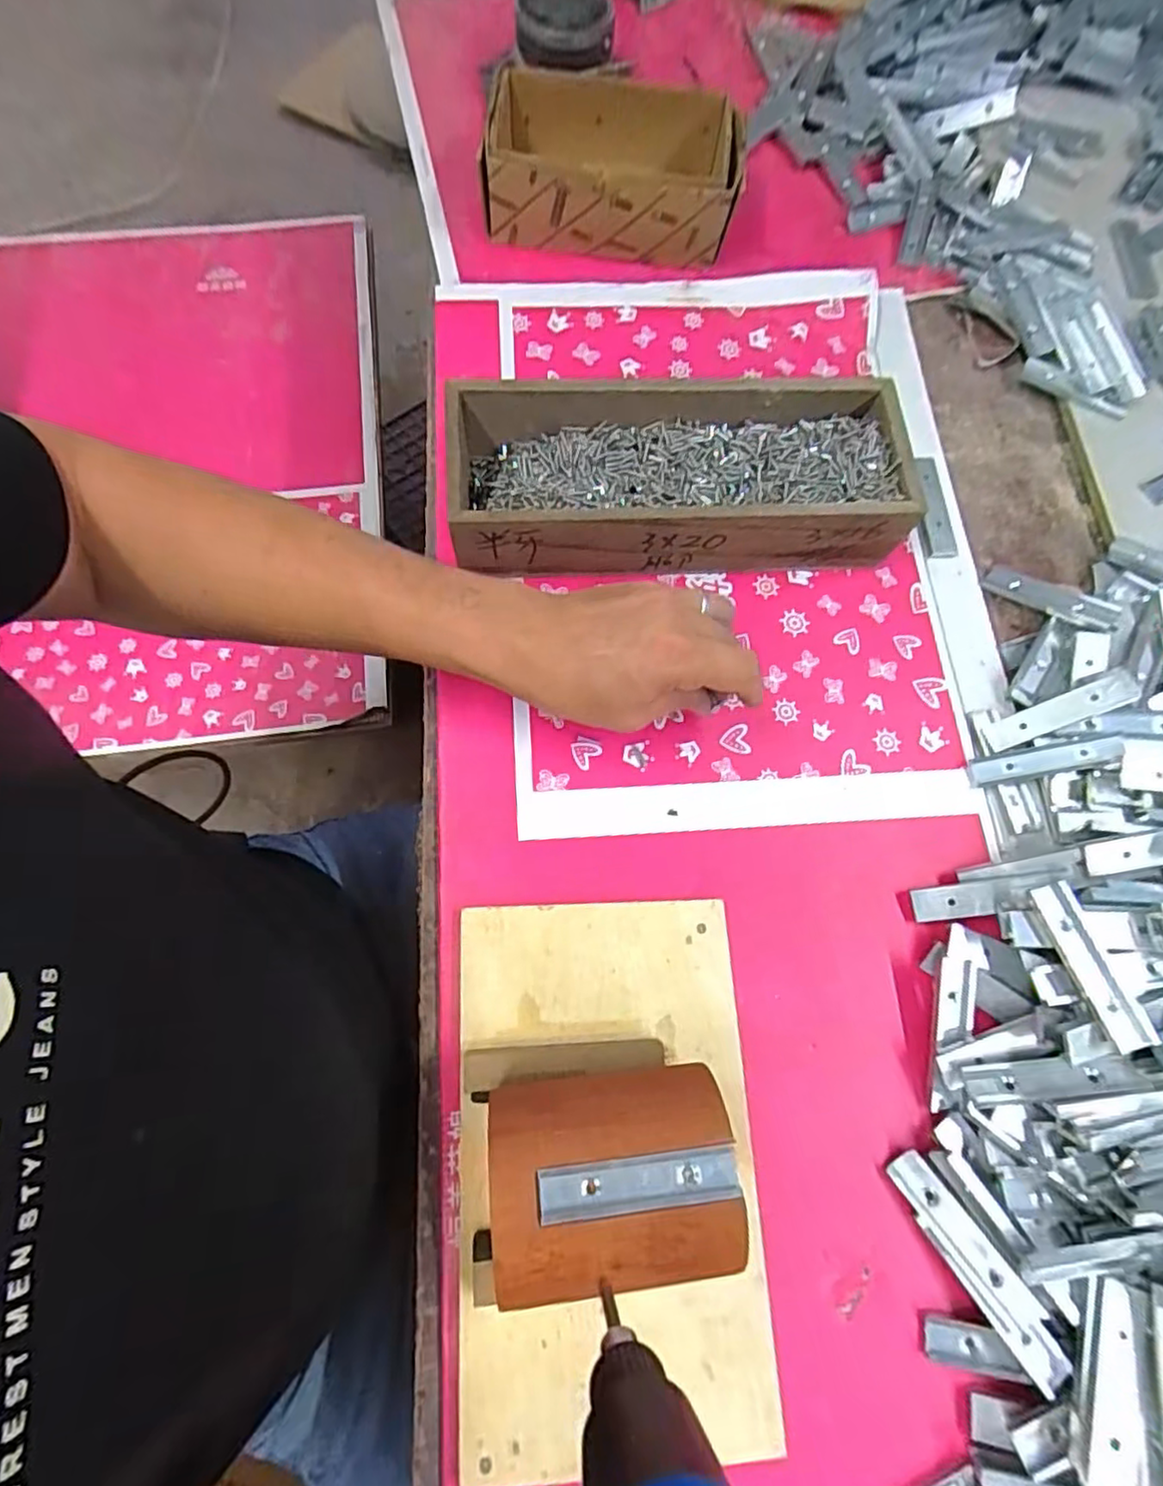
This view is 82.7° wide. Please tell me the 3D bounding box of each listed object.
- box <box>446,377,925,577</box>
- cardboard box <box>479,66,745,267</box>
[{"bbox_3d":[0.060,-0.166,0.421,0.279,0.064,0.107,-3,73,-3],"label":"box"},{"bbox_3d":[0.024,-0.436,0.500,0.183,0.060,0.119,10,73,1],"label":"cardboard box"}]

